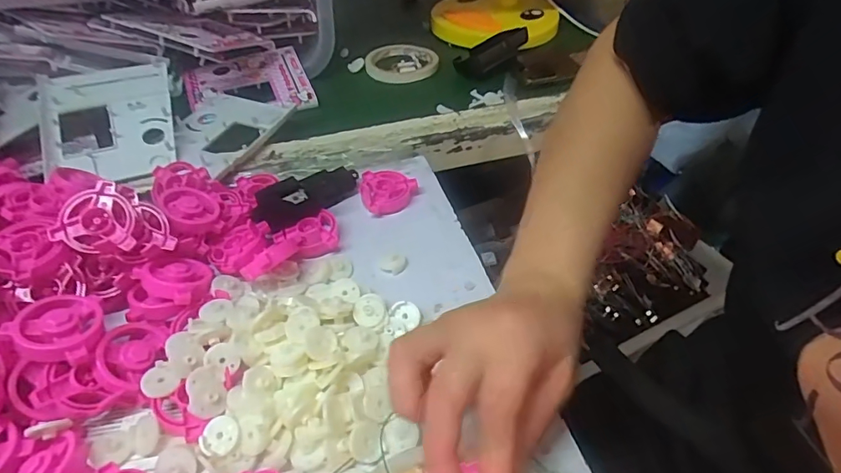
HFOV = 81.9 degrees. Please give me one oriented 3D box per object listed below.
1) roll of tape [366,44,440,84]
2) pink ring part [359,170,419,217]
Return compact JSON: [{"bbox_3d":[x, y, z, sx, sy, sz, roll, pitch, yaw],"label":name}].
[{"bbox_3d":[-0.025,-0.239,0.677,0.097,0.020,0.097,-1,45,1],"label":"roll of tape"},{"bbox_3d":[-0.030,-0.043,0.467,0.055,0.017,0.053,-4,45,-2],"label":"pink ring part"}]

